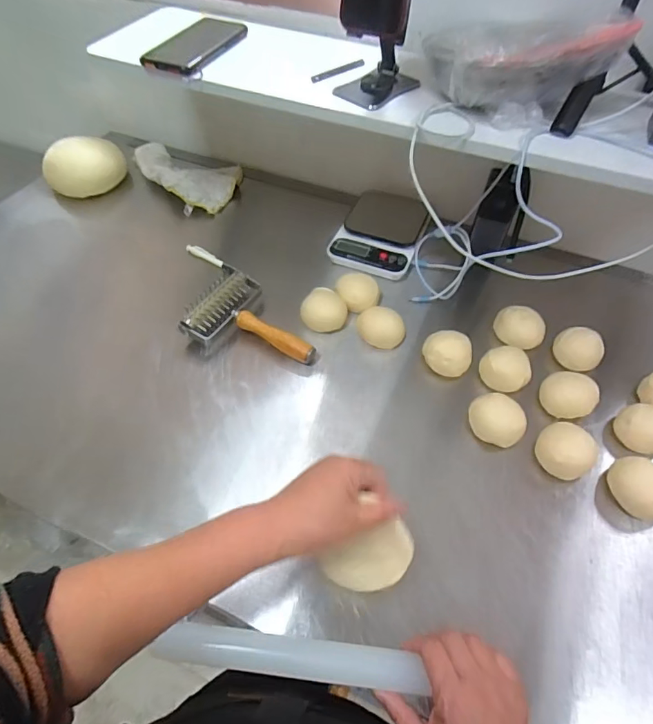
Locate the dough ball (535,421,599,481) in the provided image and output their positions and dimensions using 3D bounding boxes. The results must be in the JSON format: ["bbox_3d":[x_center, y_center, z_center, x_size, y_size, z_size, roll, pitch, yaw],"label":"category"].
[{"bbox_3d":[0.279,0.101,0.539,0.064,0.040,0.063,-33,60,-23],"label":"dough ball"}]

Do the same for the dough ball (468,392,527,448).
[{"bbox_3d":[0.204,0.070,0.557,0.066,0.035,0.052,33,57,21],"label":"dough ball"}]

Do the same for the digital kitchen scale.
[{"bbox_3d":[0.088,-0.207,0.760,0.126,0.033,0.161,21,54,13],"label":"digital kitchen scale"}]

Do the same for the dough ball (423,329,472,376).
[{"bbox_3d":[0.159,-0.011,0.618,0.064,0.053,0.057,17,54,12],"label":"dough ball"}]

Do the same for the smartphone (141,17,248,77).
[{"bbox_3d":[-0.178,-0.443,0.648,0.084,0.012,0.176,18,53,11],"label":"smartphone"}]

